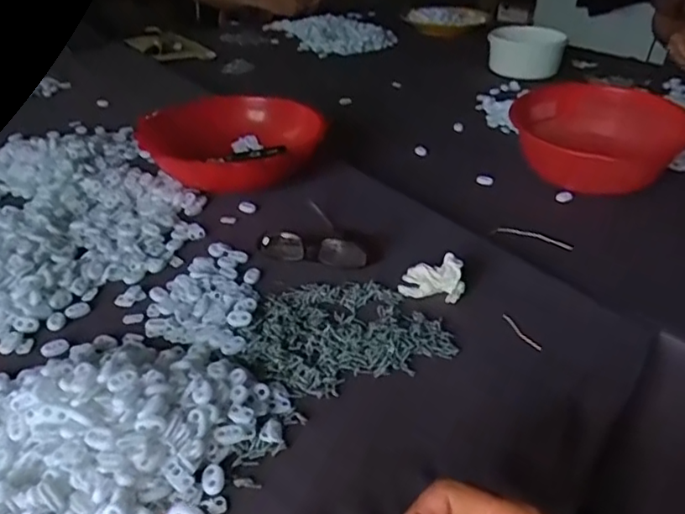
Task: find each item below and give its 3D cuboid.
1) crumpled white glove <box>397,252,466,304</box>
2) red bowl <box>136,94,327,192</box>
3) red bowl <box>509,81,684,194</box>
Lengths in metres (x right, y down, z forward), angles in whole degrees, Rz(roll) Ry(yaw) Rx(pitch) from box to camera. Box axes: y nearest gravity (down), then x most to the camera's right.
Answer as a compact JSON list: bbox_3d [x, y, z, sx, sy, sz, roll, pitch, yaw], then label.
[{"bbox_3d":[0.090,0.018,0.610,0.061,0.036,0.029,5,33,6],"label":"crumpled white glove"},{"bbox_3d":[-0.159,-0.143,0.813,0.232,0.084,0.189,12,34,17],"label":"red bowl"},{"bbox_3d":[0.340,-0.163,0.852,0.233,0.094,0.198,-13,35,-21],"label":"red bowl"}]

